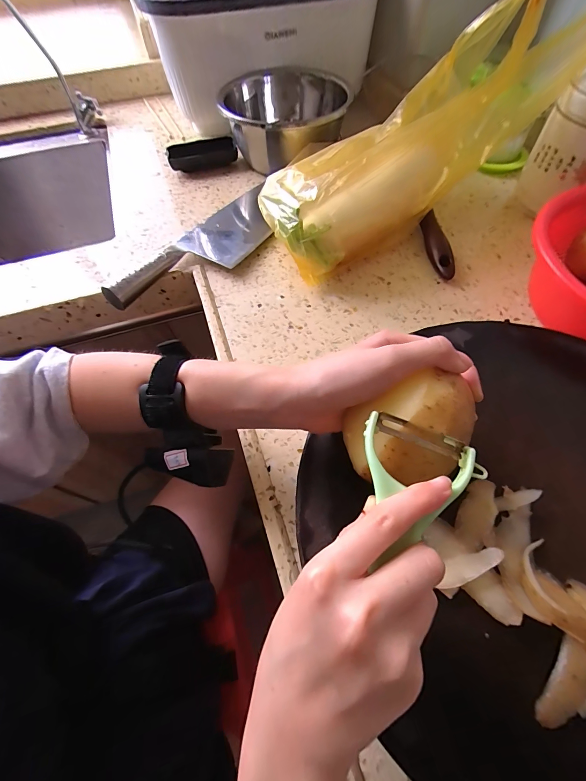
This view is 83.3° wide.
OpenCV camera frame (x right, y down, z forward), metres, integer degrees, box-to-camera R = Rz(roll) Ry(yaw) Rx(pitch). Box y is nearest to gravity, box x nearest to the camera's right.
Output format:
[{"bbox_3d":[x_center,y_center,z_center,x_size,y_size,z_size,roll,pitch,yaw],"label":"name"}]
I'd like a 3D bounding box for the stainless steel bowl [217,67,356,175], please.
[{"bbox_3d":[-0.012,-0.434,0.524,0.189,0.076,0.212,-9,60,-4],"label":"stainless steel bowl"}]

